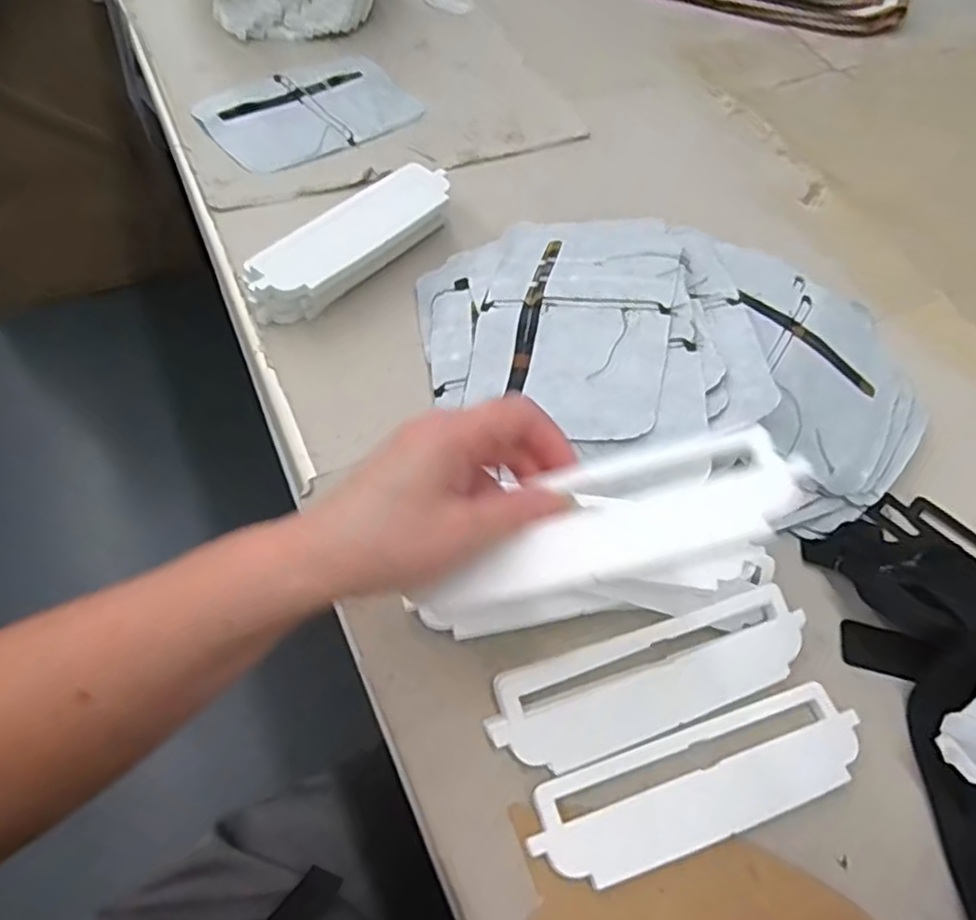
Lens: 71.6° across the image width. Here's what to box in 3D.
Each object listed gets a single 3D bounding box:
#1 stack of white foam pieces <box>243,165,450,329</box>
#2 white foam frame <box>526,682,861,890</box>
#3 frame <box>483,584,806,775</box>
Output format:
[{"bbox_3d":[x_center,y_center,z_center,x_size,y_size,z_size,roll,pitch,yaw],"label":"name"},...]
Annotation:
[{"bbox_3d":[-0.101,-0.170,0.518,0.062,0.045,0.189,36,62,18],"label":"stack of white foam pieces"},{"bbox_3d":[0.111,0.165,0.347,0.180,0.007,0.051,-15,59,-12],"label":"white foam frame"},{"bbox_3d":[0.091,0.116,0.369,0.182,0.010,0.055,-16,75,-15],"label":"frame"}]

